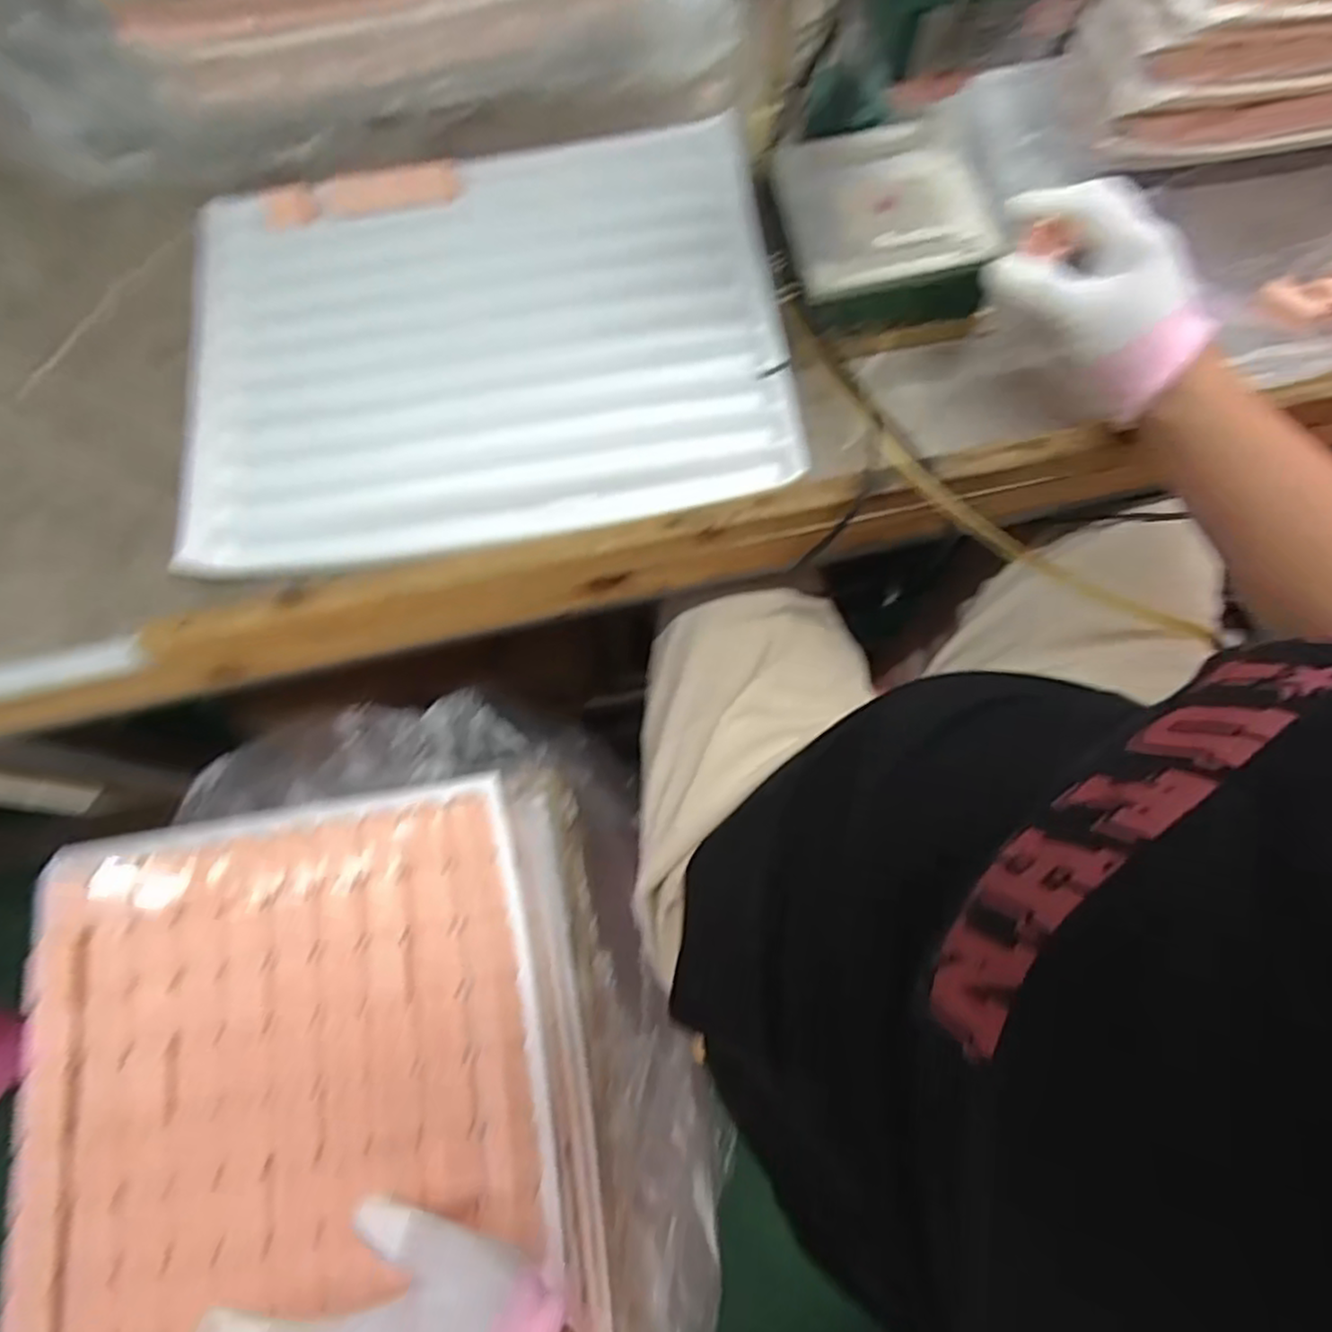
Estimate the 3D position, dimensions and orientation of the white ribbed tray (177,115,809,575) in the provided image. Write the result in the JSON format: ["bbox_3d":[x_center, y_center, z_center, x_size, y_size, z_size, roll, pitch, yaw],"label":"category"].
[{"bbox_3d":[-0.127,-0.226,0.487,0.398,0.015,0.294,-10,75,-1],"label":"white ribbed tray"}]

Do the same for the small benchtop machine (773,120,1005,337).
[{"bbox_3d":[0.141,-0.293,0.477,0.129,0.043,0.130,-10,74,0],"label":"small benchtop machine"}]

